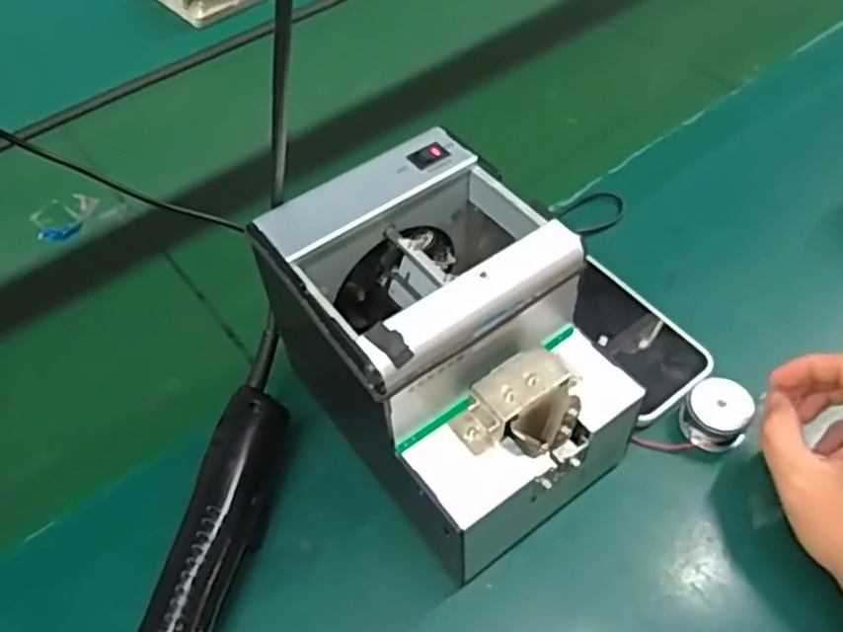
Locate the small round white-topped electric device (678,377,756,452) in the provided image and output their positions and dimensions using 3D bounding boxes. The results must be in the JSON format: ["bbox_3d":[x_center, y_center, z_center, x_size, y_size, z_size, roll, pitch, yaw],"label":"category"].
[{"bbox_3d":[0.180,0.060,0.445,0.037,0.027,0.034,-3,52,3],"label":"small round white-topped electric device"}]

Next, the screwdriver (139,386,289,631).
[{"bbox_3d":[-0.121,0.159,0.377,0.037,0.050,0.256,7,53,11],"label":"screwdriver"}]

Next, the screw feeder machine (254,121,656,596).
[{"bbox_3d":[0.017,0.022,0.407,0.126,0.151,0.170,-30,55,-17],"label":"screw feeder machine"}]

